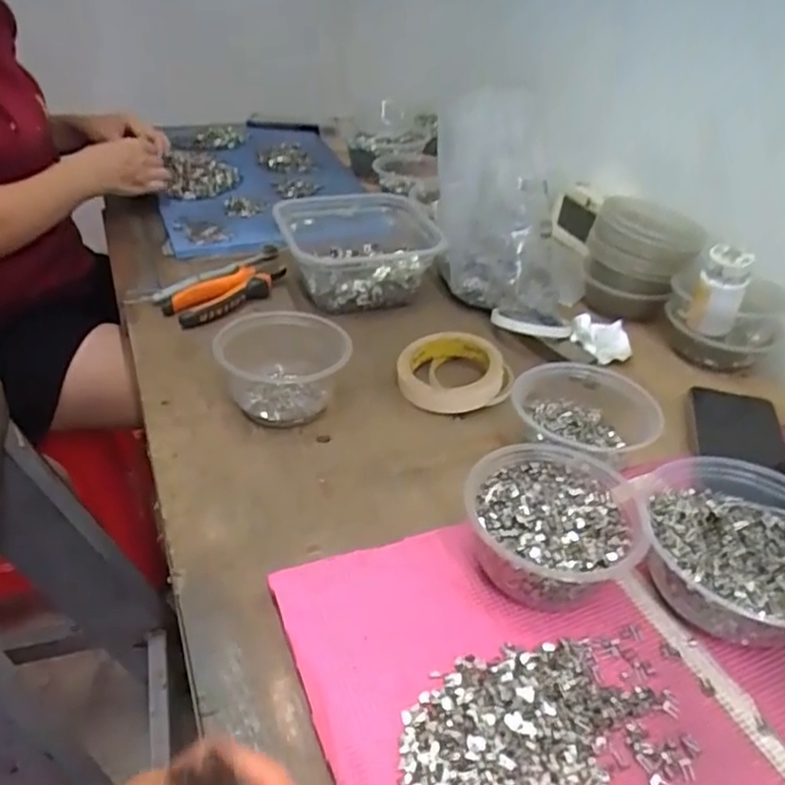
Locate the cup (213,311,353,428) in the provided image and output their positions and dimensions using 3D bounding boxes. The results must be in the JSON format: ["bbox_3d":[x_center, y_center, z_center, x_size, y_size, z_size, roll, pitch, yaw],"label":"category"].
[{"bbox_3d":[-0.096,-0.021,0.595,0.111,0.064,0.103,2,36,-2],"label":"cup"}]

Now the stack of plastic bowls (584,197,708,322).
[{"bbox_3d":[0.281,-0.151,0.759,0.118,0.104,0.136,14,38,14],"label":"stack of plastic bowls"}]

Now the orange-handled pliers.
[{"bbox_3d":[-0.183,-0.115,0.740,0.144,0.019,0.058,-28,46,-35],"label":"orange-handled pliers"}]

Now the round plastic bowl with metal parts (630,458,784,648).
[{"bbox_3d":[0.231,0.108,0.443,0.131,0.056,0.132,2,36,-2],"label":"round plastic bowl with metal parts"}]

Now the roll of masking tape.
[{"bbox_3d":[0.055,-0.019,0.643,0.105,0.036,0.105,2,36,-2],"label":"roll of masking tape"}]

